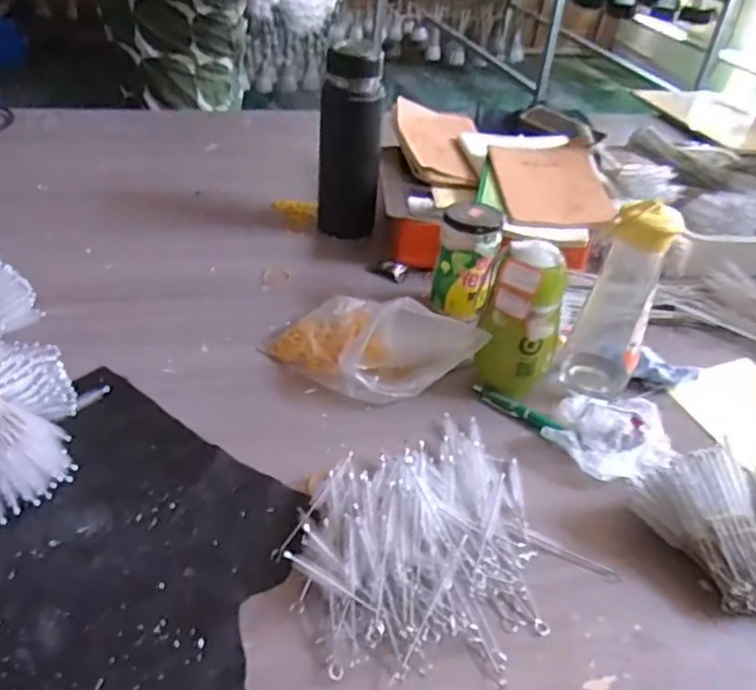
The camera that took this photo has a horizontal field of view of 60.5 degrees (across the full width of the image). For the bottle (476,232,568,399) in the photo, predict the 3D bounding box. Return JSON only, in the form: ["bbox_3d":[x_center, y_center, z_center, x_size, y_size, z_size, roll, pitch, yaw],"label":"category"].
[{"bbox_3d":[0.137,-0.025,0.616,0.073,0.144,0.058,15,39,12],"label":"bottle"}]

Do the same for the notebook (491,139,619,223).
[{"bbox_3d":[0.227,-0.217,0.857,0.135,0.025,0.221,4,38,-2],"label":"notebook"}]

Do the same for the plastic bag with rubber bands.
[{"bbox_3d":[-0.006,-0.004,0.656,0.211,0.059,0.118,18,39,15],"label":"plastic bag with rubber bands"}]

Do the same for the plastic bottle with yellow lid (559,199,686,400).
[{"bbox_3d":[0.233,-0.044,0.628,0.068,0.211,0.077,19,40,16],"label":"plastic bottle with yellow lid"}]

